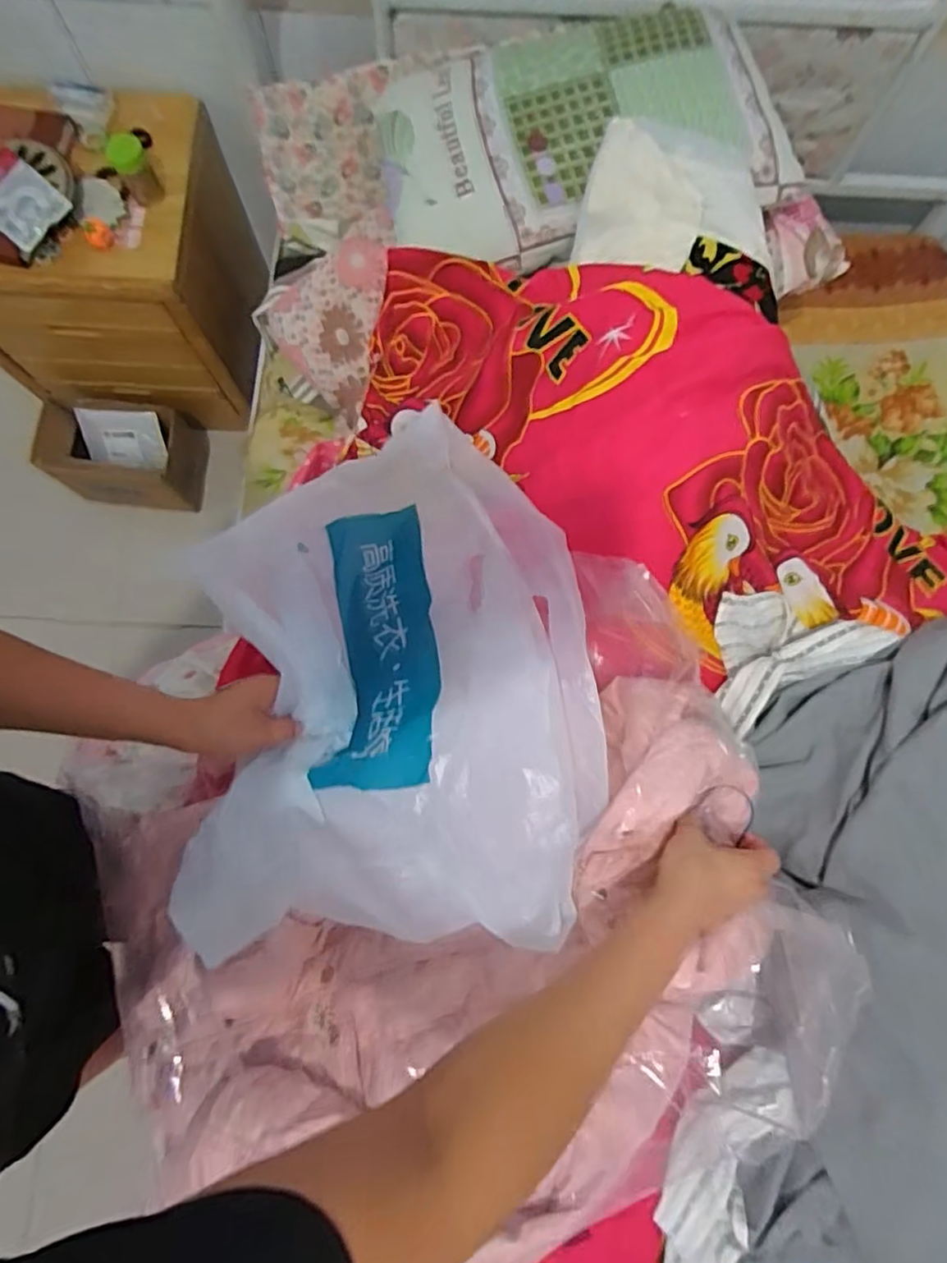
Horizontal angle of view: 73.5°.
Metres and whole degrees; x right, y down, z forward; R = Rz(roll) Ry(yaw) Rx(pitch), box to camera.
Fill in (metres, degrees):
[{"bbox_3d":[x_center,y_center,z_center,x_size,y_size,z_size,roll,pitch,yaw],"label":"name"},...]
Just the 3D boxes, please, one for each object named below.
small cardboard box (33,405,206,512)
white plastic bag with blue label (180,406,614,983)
[{"bbox_3d":[-0.759,-0.381,1.369,0.285,0.172,0.182,1,79,-1],"label":"small cardboard box"},{"bbox_3d":[-0.085,0.018,0.626,0.374,0.088,0.506,-11,57,5],"label":"white plastic bag with blue label"}]

